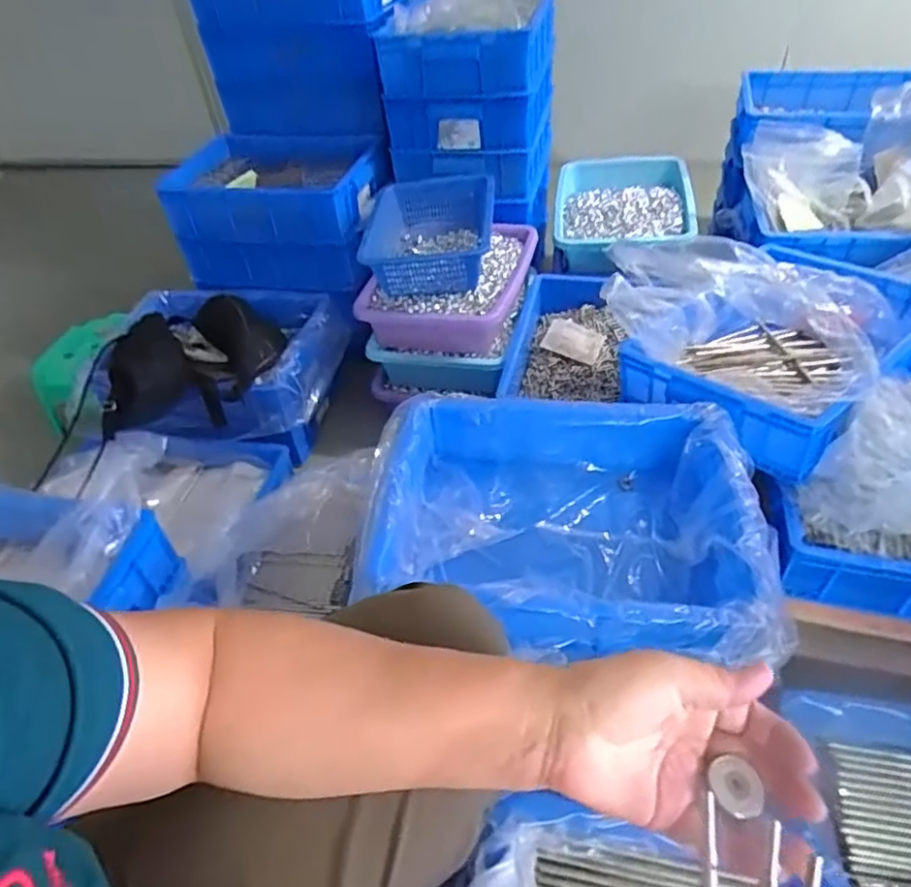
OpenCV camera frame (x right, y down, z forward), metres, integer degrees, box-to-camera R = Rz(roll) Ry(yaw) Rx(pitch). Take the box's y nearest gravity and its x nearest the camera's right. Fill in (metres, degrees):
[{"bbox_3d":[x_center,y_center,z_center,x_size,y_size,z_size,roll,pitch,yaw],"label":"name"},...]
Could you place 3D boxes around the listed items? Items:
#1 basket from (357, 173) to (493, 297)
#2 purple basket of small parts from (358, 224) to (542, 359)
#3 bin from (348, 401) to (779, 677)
[{"bbox_3d":[-0.062,-0.394,1.176,0.260,0.110,0.289,0,45,6],"label":"basket"},{"bbox_3d":[-0.007,-0.314,1.217,0.283,0.111,0.329,10,47,16],"label":"purple basket of small parts"},{"bbox_3d":[0.130,0.098,0.746,0.448,0.114,0.331,4,46,10],"label":"bin"}]

